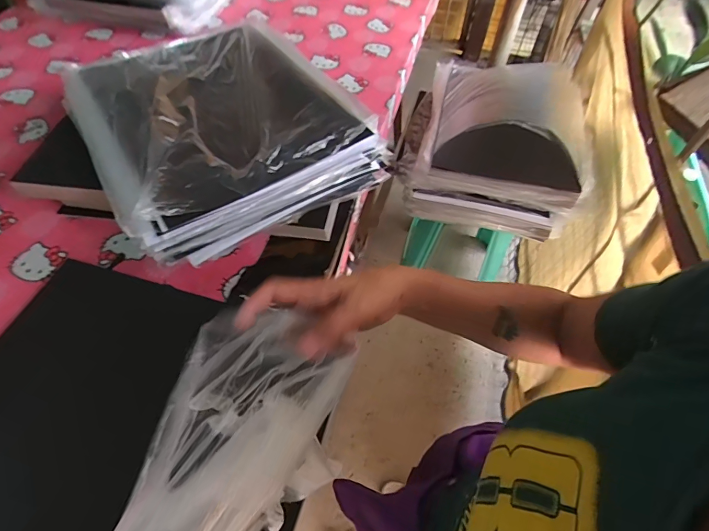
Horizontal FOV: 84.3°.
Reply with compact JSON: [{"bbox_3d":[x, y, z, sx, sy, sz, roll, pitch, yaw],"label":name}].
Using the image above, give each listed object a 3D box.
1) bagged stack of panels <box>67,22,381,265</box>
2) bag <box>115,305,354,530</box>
[{"bbox_3d":[-0.262,-0.286,0.741,0.442,0.093,0.567,-28,61,-19],"label":"bagged stack of panels"},{"bbox_3d":[-0.116,0.190,0.325,0.128,0.132,0.288,18,57,13],"label":"bag"}]

